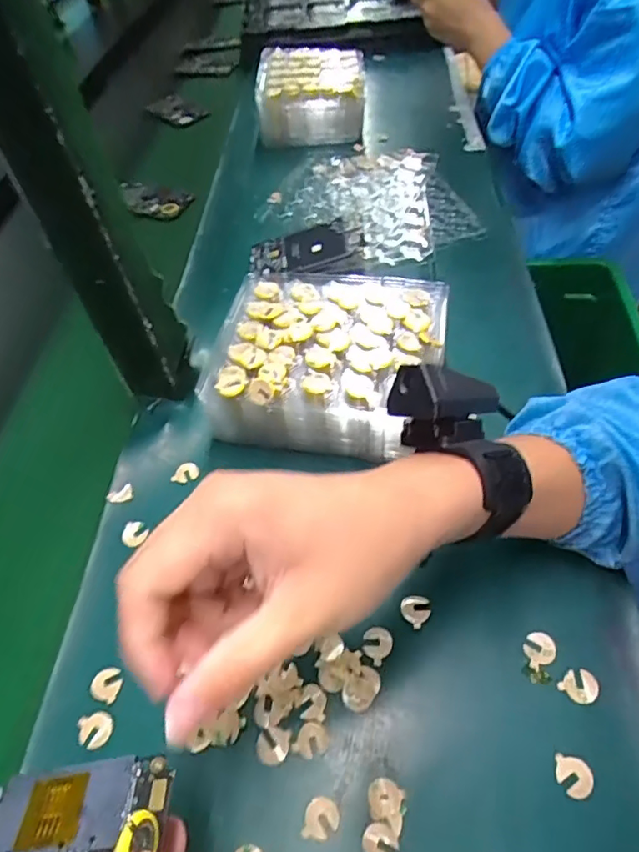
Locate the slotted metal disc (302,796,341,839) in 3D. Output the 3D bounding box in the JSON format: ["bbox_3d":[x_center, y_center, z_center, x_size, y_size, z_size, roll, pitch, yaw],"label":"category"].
[{"bbox_3d":[0.001,0.200,0.273,0.018,0.004,0.018,-5,51,6],"label":"slotted metal disc"}]

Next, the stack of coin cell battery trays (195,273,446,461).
[{"bbox_3d":[0.007,-0.054,0.432,0.179,0.062,0.150,5,51,11],"label":"stack of coin cell battery trays"}]

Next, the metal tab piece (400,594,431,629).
[{"bbox_3d":[0.060,0.115,0.335,0.018,0.005,0.017,-5,51,6],"label":"metal tab piece"}]

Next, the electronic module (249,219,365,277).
[{"bbox_3d":[-0.015,-0.193,0.573,0.122,0.016,0.071,-6,51,19],"label":"electronic module"}]

